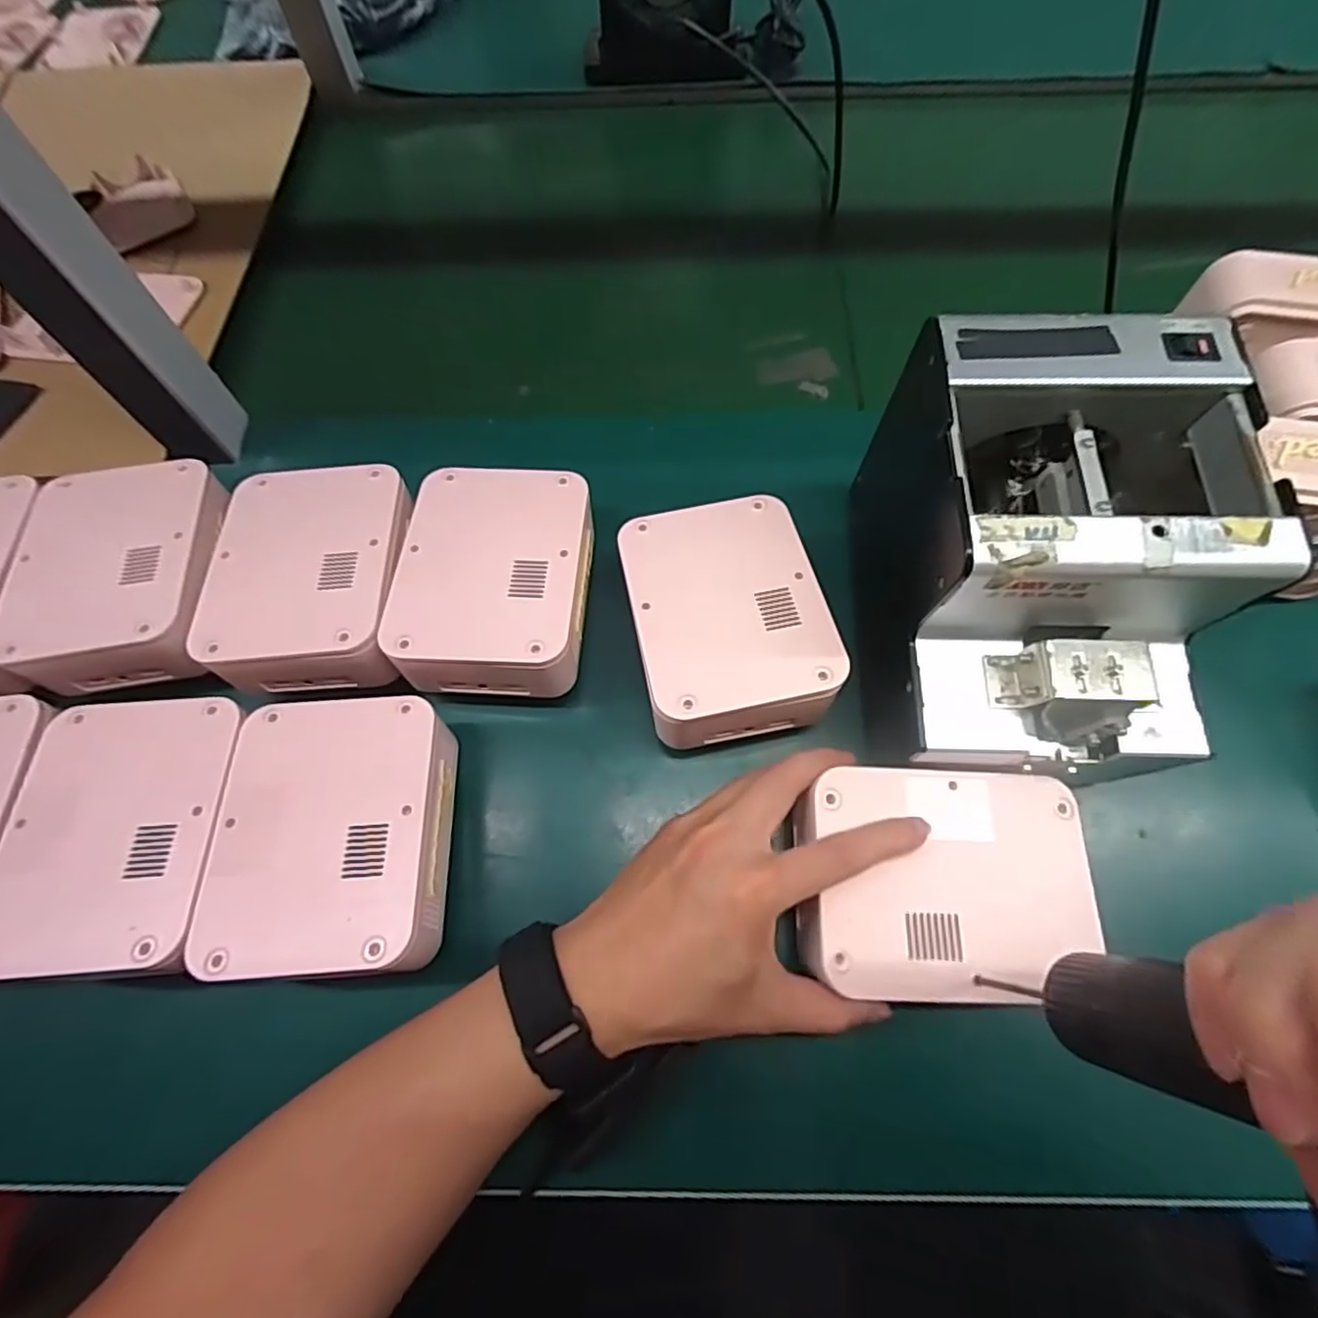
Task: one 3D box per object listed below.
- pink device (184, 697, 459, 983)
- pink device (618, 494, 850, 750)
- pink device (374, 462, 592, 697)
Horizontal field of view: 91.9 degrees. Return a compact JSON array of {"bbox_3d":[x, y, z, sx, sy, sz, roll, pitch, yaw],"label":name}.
[{"bbox_3d":[-0.161,0.082,0.312,0.107,0.038,0.134,-3,67,0],"label":"pink device"},{"bbox_3d":[0.036,-0.025,0.346,0.097,0.038,0.129,-11,67,-4],"label":"pink device"},{"bbox_3d":[-0.091,-0.048,0.359,0.099,0.037,0.128,3,67,2],"label":"pink device"}]

